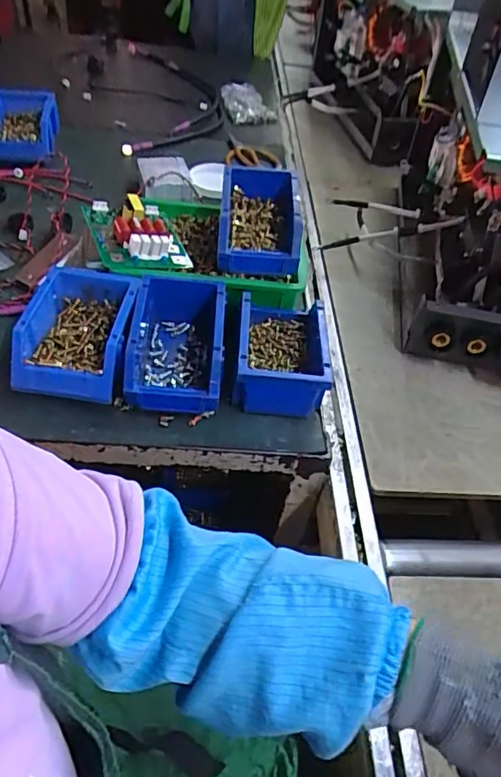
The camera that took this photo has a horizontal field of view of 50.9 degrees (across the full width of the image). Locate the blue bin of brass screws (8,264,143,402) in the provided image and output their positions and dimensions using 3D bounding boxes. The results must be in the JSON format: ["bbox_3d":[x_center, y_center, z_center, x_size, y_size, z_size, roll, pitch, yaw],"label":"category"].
[{"bbox_3d":[-0.192,-0.060,0.597,0.110,0.067,0.156,7,47,0],"label":"blue bin of brass screws"}]

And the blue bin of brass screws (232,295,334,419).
[{"bbox_3d":[0.036,-0.048,0.629,0.103,0.069,0.159,5,47,-3],"label":"blue bin of brass screws"}]

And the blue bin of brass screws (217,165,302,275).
[{"bbox_3d":[0.011,-0.228,0.699,0.104,0.063,0.169,4,47,-4],"label":"blue bin of brass screws"}]

